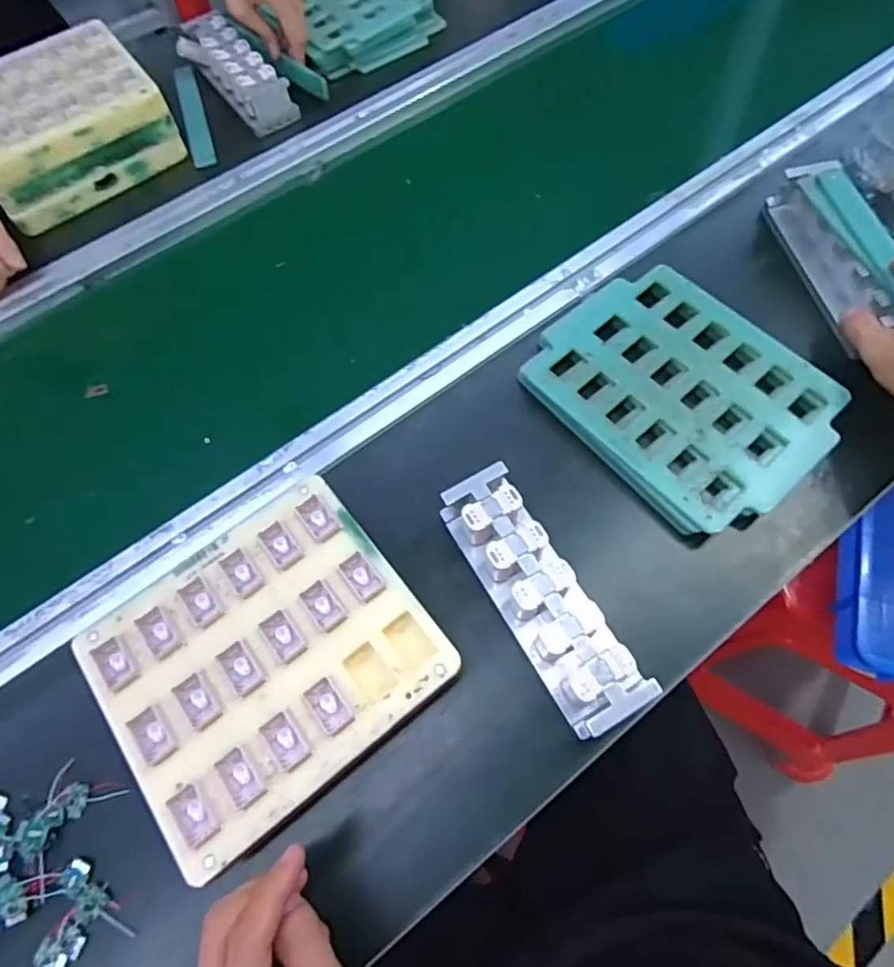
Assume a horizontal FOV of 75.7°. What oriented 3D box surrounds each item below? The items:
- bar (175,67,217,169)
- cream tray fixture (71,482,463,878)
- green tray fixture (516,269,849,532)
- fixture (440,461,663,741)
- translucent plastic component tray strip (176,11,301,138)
[{"bbox_3d":[-0.303,-0.441,0.692,0.027,0.012,0.194,-19,65,-5],"label":"bar"},{"bbox_3d":[-0.119,0.110,0.376,0.196,0.011,0.176,-37,68,-13],"label":"cream tray fixture"},{"bbox_3d":[0.192,-0.077,0.485,0.181,0.025,0.226,-40,69,-15],"label":"green tray fixture"},{"bbox_3d":[0.067,0.078,0.409,0.059,0.048,0.186,-30,67,-10],"label":"fixture"},{"bbox_3d":[-0.252,-0.488,0.692,0.070,0.057,0.187,-33,67,-12],"label":"translucent plastic component tray strip"}]

